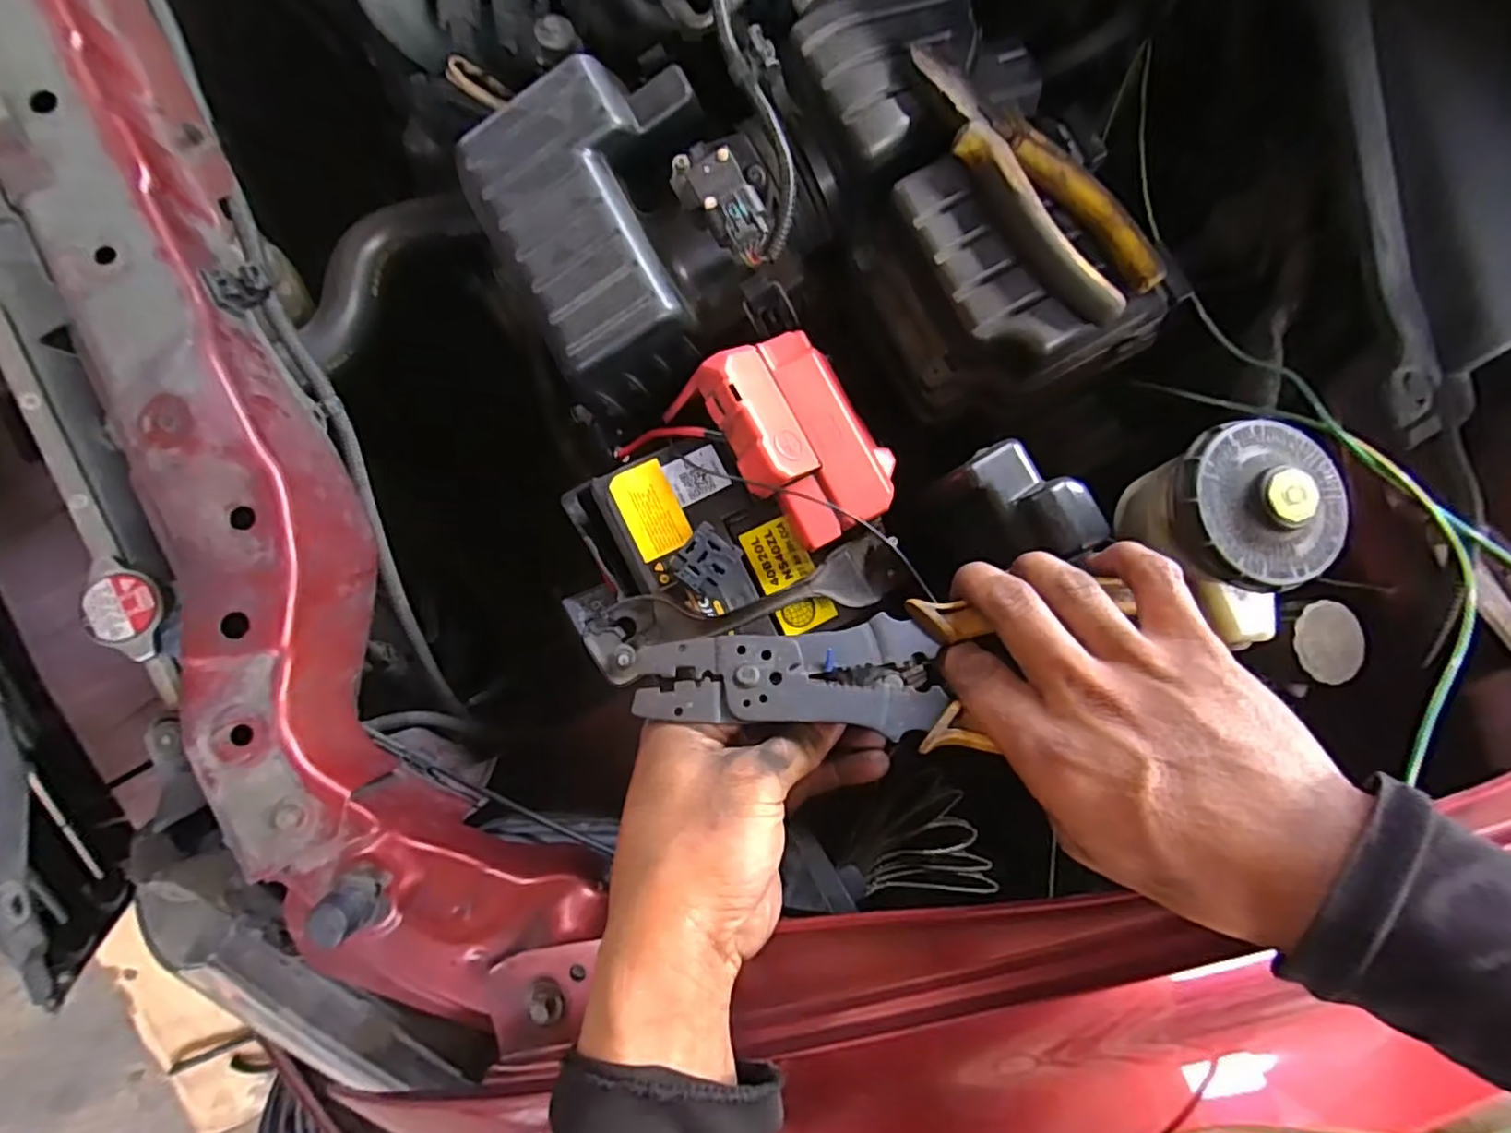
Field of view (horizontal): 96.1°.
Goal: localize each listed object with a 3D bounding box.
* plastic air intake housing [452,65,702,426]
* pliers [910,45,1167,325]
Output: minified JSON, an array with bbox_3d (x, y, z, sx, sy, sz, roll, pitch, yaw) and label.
[{"bbox_3d":[-0.077,-0.185,0.398,0.128,0.080,0.170,-27,87,-9],"label":"plastic air intake housing"},{"bbox_3d":[0.131,-0.183,0.320,0.050,0.023,0.146,-38,89,-9],"label":"pliers"}]

